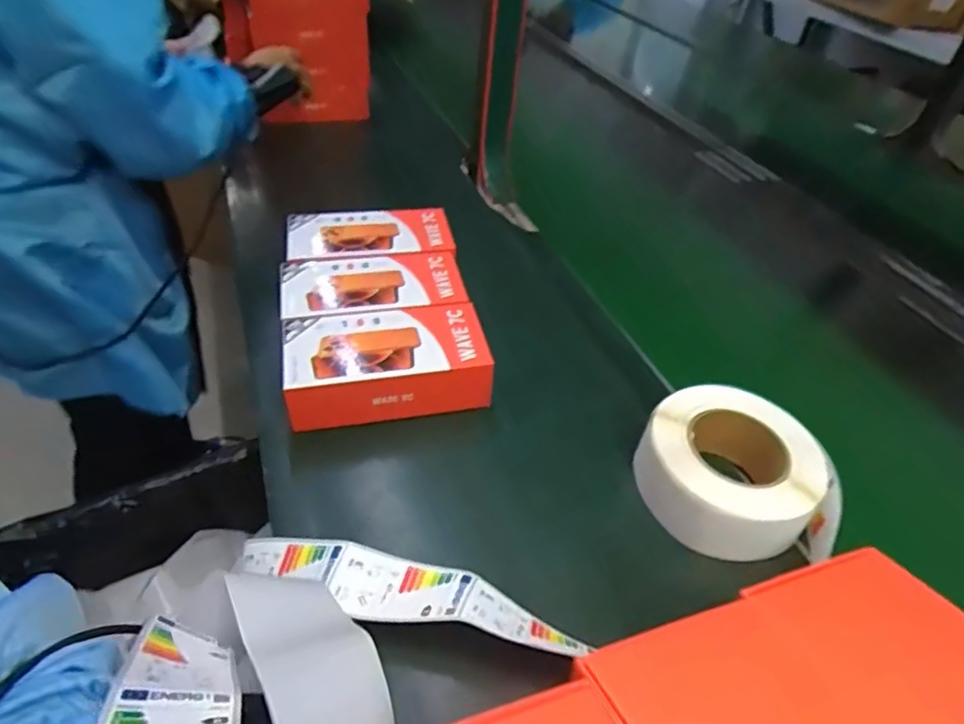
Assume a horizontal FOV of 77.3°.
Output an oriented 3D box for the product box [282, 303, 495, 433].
[{"bbox_3d":[-0.089,0.002,0.567,0.182,0.057,0.098,-6,44,-15],"label":"product box"}]

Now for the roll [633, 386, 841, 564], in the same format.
[{"bbox_3d":[0.204,0.088,0.497,0.137,0.057,0.149,4,42,-4],"label":"roll"}]

